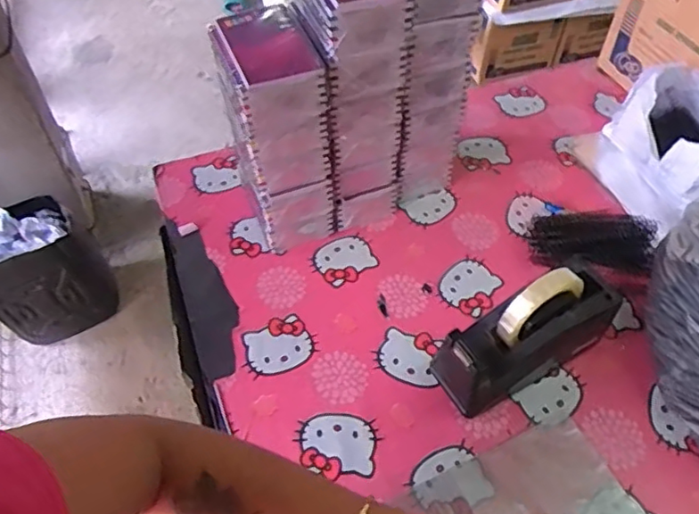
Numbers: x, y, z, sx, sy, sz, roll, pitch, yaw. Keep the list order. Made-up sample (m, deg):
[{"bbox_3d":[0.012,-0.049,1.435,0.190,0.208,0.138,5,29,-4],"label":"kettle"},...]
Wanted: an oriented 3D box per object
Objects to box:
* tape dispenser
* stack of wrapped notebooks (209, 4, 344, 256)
[{"bbox_3d":[0.197,0.085,0.681,0.204,0.131,0.074,-22,55,-16],"label":"tape dispenser"},{"bbox_3d":[-0.077,-0.135,0.754,0.111,0.283,0.124,-17,53,-13],"label":"stack of wrapped notebooks"}]

